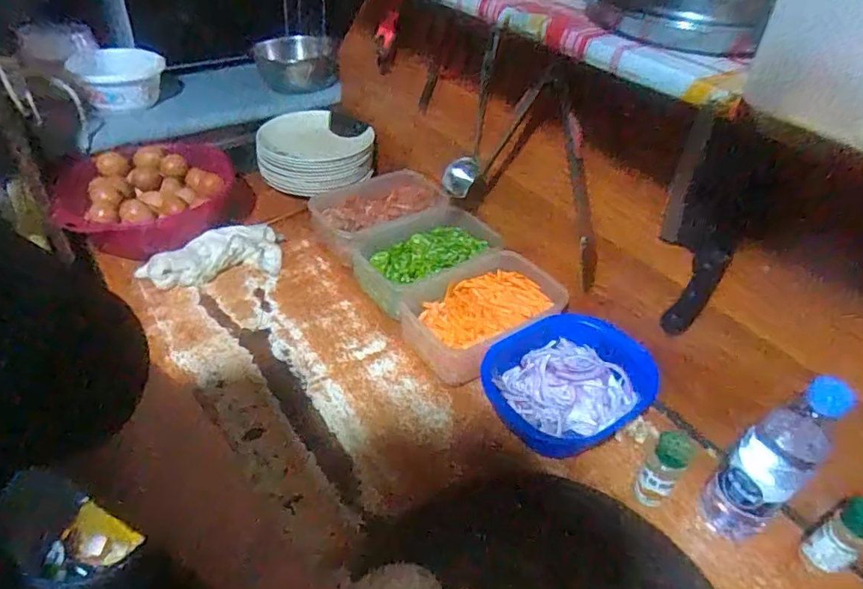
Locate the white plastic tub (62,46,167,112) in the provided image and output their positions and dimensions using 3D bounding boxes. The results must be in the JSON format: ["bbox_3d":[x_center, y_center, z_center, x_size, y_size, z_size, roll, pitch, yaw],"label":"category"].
[{"bbox_3d":[-0.604,-0.422,1.057,0.163,0.071,0.142,-21,47,-29],"label":"white plastic tub"}]

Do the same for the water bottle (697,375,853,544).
[{"bbox_3d":[0.341,0.172,0.550,0.053,0.227,0.063,-25,49,-32],"label":"water bottle"}]

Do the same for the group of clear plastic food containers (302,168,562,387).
[{"bbox_3d":[-0.011,-0.074,0.888,0.237,0.085,0.461,-24,49,-31],"label":"group of clear plastic food containers"}]

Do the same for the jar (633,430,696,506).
[{"bbox_3d":[0.253,0.197,0.601,0.035,0.110,0.033,4,40,-3],"label":"jar"}]

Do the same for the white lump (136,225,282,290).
[{"bbox_3d":[-0.363,-0.062,0.896,0.221,0.047,0.095,-11,43,-20],"label":"white lump"}]

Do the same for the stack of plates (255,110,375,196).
[{"bbox_3d":[-0.231,-0.286,1.102,0.231,0.089,0.209,4,40,-3],"label":"stack of plates"}]

